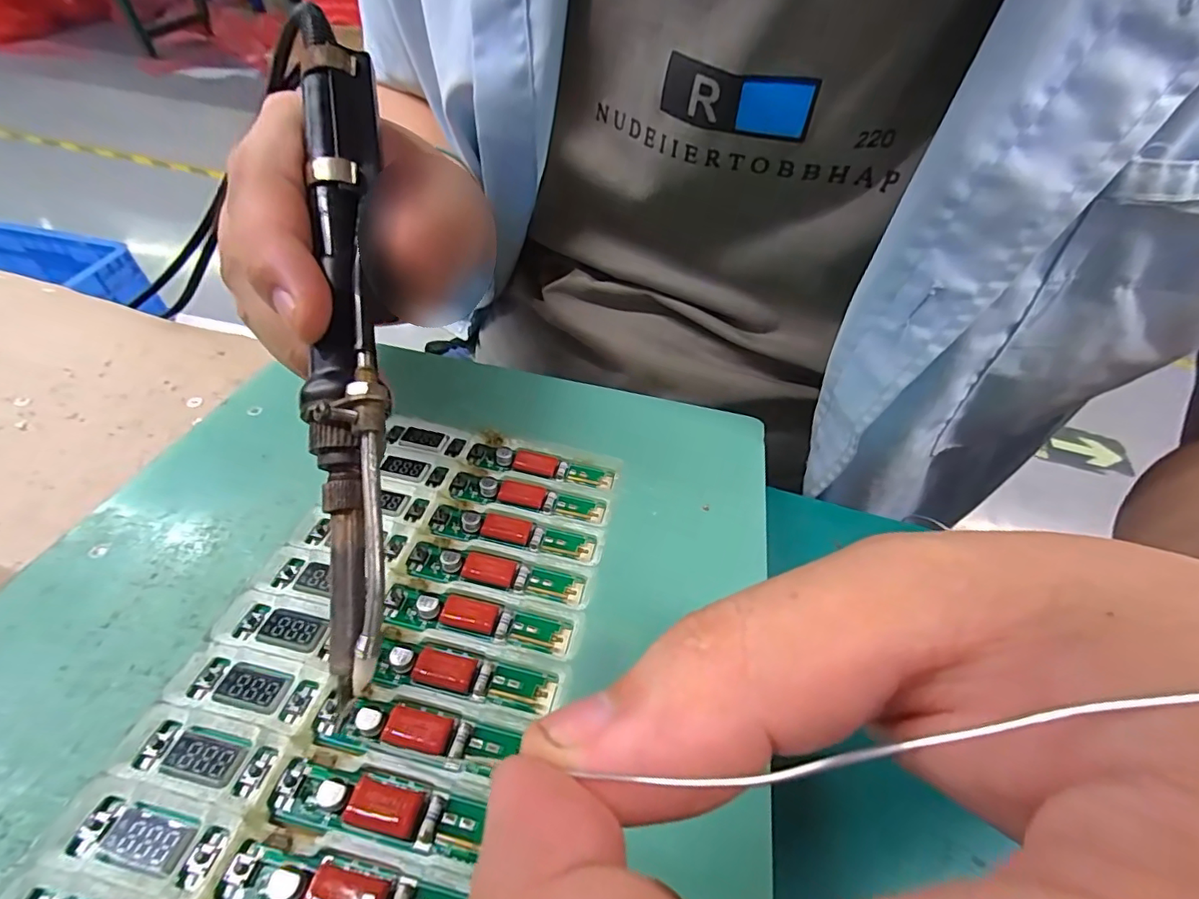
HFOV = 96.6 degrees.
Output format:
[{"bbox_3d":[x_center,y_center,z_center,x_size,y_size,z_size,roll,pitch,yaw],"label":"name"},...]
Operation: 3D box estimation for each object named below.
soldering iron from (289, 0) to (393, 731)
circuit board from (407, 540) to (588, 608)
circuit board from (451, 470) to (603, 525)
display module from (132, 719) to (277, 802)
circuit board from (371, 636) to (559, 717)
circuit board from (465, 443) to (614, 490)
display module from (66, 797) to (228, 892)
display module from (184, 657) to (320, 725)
[{"bbox_3d":[-0.071,-0.034,0.147,0.021,0.017,0.192,-6,81,-8],"label":"soldering iron"},{"bbox_3d":[-0.034,0.040,0.172,0.056,0.009,0.011,8,50,4],"label":"circuit board"},{"bbox_3d":[-0.027,0.018,0.197,0.057,0.009,0.012,9,50,5],"label":"circuit board"},{"bbox_3d":[-0.094,0.073,0.127,0.033,0.004,0.011,11,50,6],"label":"display module"},{"bbox_3d":[-0.038,0.063,0.149,0.050,0.007,0.012,8,50,4],"label":"circuit board"},{"bbox_3d":[-0.023,0.006,0.210,0.057,0.008,0.011,9,50,5],"label":"circuit board"},{"bbox_3d":[-0.098,0.084,0.115,0.033,0.004,0.011,10,50,6],"label":"display module"},{"bbox_3d":[-0.091,0.062,0.139,0.032,0.004,0.011,11,50,6],"label":"display module"}]

